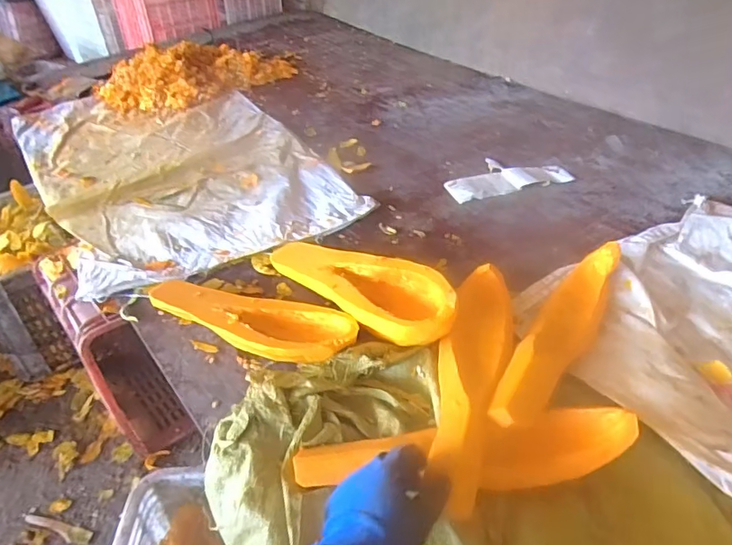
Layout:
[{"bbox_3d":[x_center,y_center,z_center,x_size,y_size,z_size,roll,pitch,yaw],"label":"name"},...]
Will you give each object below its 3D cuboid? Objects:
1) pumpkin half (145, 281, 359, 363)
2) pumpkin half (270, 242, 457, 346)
[{"bbox_3d":[-0.185,0.068,0.781,0.366,0.070,0.115,14,41,20],"label":"pumpkin half"},{"bbox_3d":[-0.017,0.013,0.810,0.121,0.093,0.365,-32,47,-32],"label":"pumpkin half"}]

